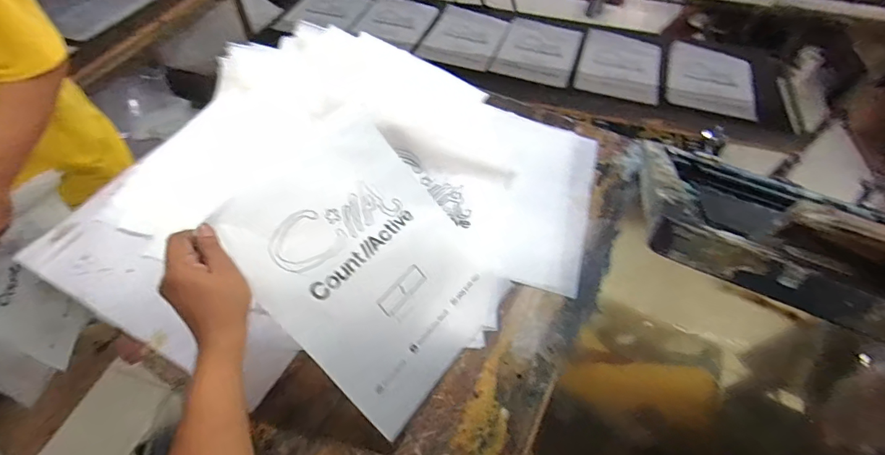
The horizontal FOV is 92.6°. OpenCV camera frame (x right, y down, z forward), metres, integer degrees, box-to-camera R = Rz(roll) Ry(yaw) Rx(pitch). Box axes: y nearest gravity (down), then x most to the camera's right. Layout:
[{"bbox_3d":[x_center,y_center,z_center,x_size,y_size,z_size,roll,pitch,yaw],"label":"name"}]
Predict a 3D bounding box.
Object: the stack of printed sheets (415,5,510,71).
[{"bbox_3d":[0.089,-0.755,1.678,0.288,0.024,0.292,21,71,14],"label":"stack of printed sheets"}]

